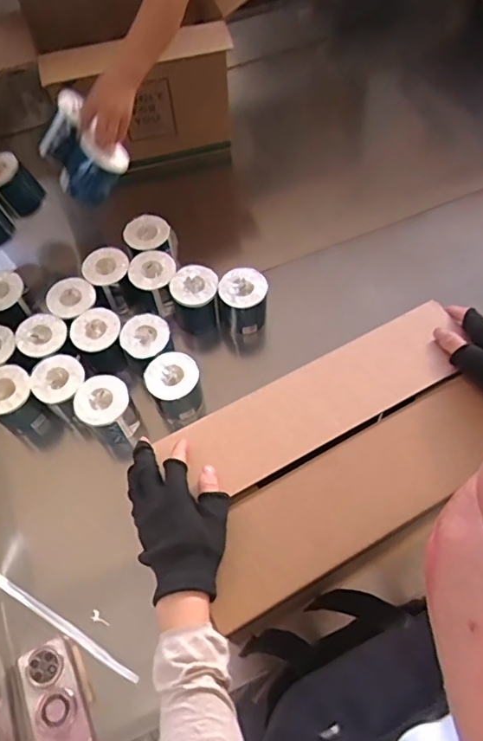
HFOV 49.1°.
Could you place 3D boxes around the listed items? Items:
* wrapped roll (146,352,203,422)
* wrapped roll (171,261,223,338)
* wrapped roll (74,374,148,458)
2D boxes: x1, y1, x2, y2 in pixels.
[{"bbox_3d":[-0.124,0.031,1.006,0.092,0.115,0.087,-1,62,2],"label":"wrapped roll"},{"bbox_3d":[-0.091,-0.145,1.107,0.095,0.135,0.087,-1,62,2],"label":"wrapped roll"},{"bbox_3d":[-0.246,0.090,1.010,0.092,0.168,0.097,-1,62,2],"label":"wrapped roll"}]

